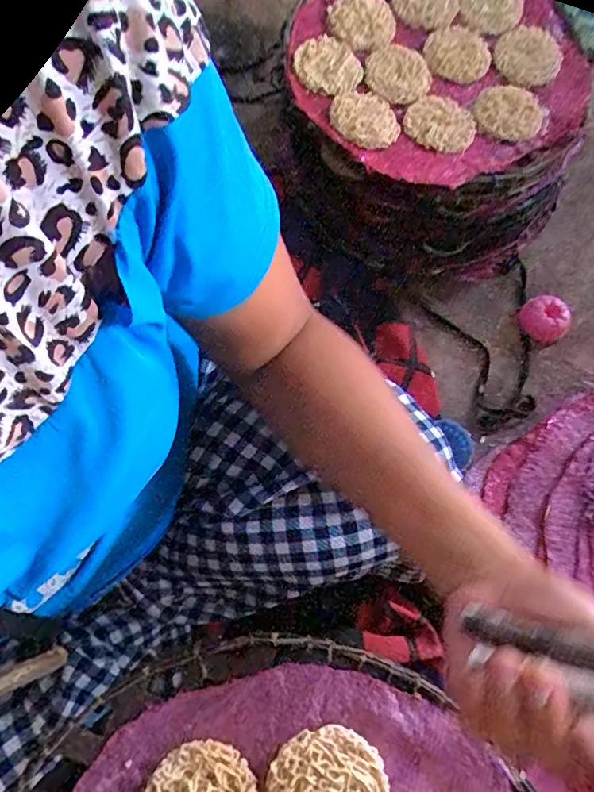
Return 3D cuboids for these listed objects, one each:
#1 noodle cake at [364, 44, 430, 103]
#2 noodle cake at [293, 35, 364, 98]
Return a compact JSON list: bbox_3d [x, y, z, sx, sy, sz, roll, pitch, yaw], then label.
[{"bbox_3d":[0.112,-0.358,0.555,0.072,0.018,0.068,6,74,2],"label":"noodle cake"},{"bbox_3d":[0.034,-0.358,0.546,0.069,0.010,0.075,0,74,0],"label":"noodle cake"}]

